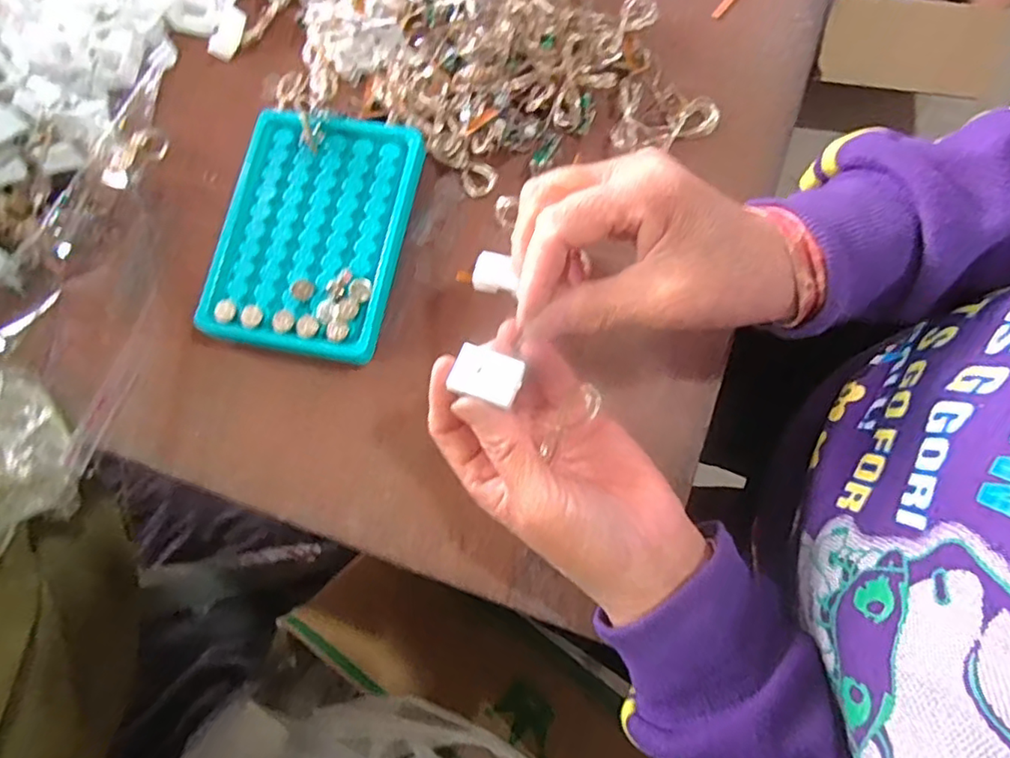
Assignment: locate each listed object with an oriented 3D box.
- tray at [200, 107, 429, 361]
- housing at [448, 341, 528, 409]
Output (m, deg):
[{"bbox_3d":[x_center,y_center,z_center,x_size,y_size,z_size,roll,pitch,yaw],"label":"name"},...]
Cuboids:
[{"bbox_3d":[-0.105,-0.080,0.333,0.100,0.023,0.134,11,79,6],"label":"tray"},{"bbox_3d":[-0.007,-0.002,0.239,0.026,0.004,0.019,20,79,6],"label":"housing"}]

